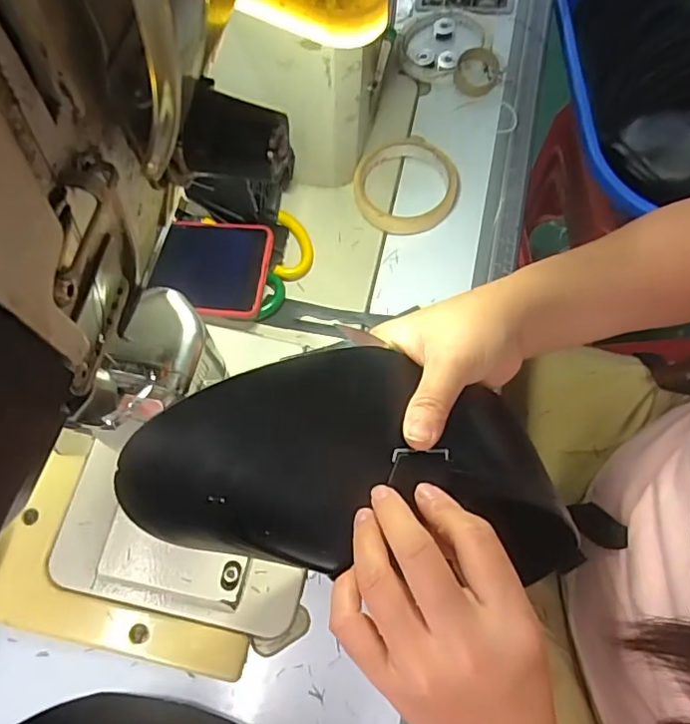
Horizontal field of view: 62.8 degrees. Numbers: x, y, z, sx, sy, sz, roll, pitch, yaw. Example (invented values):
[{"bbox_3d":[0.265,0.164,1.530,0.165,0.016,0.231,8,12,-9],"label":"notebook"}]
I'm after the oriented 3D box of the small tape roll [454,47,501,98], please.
[{"bbox_3d":[0.128,-0.282,0.546,0.042,0.017,0.048,11,70,11],"label":"small tape roll"}]

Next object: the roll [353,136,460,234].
[{"bbox_3d":[0.051,-0.159,0.504,0.089,0.023,0.094,-2,68,6],"label":"roll"}]

